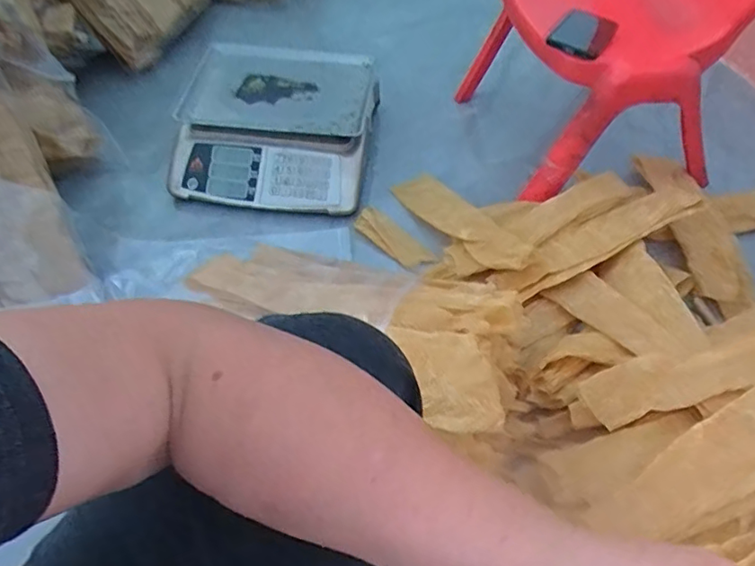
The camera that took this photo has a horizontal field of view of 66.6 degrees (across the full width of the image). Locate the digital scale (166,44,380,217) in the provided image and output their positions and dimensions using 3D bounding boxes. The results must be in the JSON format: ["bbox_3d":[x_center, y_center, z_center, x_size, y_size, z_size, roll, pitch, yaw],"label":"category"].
[{"bbox_3d":[-0.191,-0.291,1.070,0.355,0.119,0.324,5,54,3],"label":"digital scale"}]

